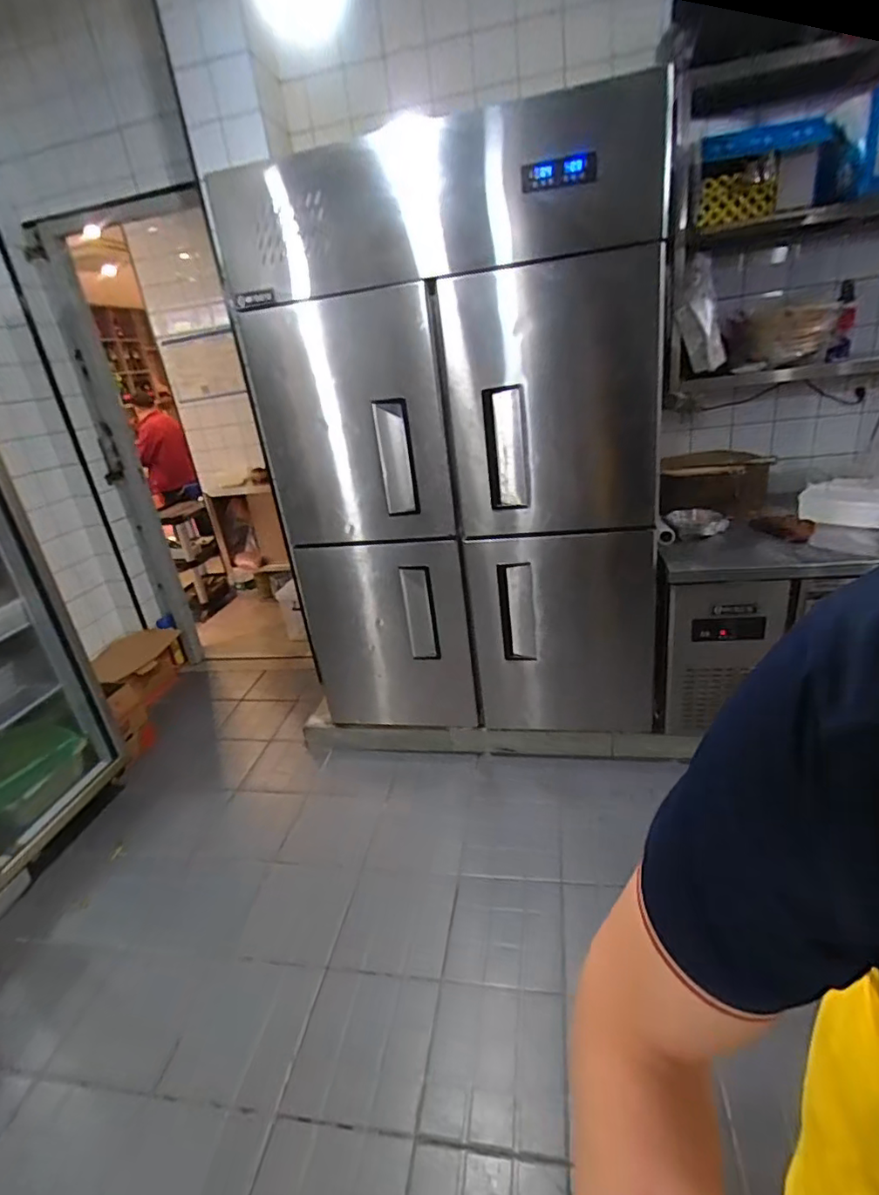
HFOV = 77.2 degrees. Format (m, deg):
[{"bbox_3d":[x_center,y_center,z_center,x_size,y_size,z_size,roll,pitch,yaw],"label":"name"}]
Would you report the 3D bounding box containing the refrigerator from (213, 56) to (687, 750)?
[{"bbox_3d":[0.103,-0.383,1.876,1.204,1.770,0.682,1,24,18],"label":"refrigerator"}]

